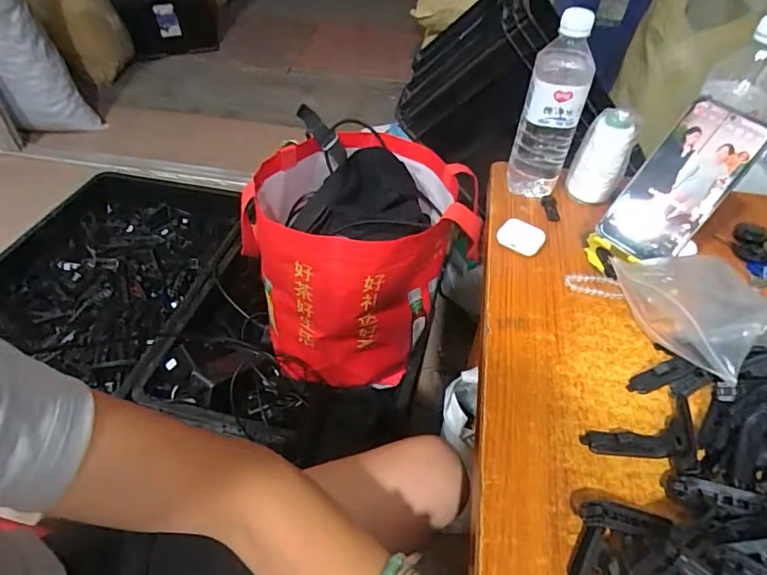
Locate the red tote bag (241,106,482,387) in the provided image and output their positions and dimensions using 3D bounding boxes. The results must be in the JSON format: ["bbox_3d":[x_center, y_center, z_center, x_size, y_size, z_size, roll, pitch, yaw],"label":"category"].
[{"bbox_3d":[-0.031,-0.045,0.764,0.326,0.293,0.282,9,46,7],"label":"red tote bag"}]

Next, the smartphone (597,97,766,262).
[{"bbox_3d":[0.302,-0.106,0.492,0.080,0.165,0.013,42,16,28],"label":"smartphone"}]

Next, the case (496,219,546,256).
[{"bbox_3d":[0.157,-0.057,0.553,0.050,0.025,0.032,27,50,22],"label":"case"}]

